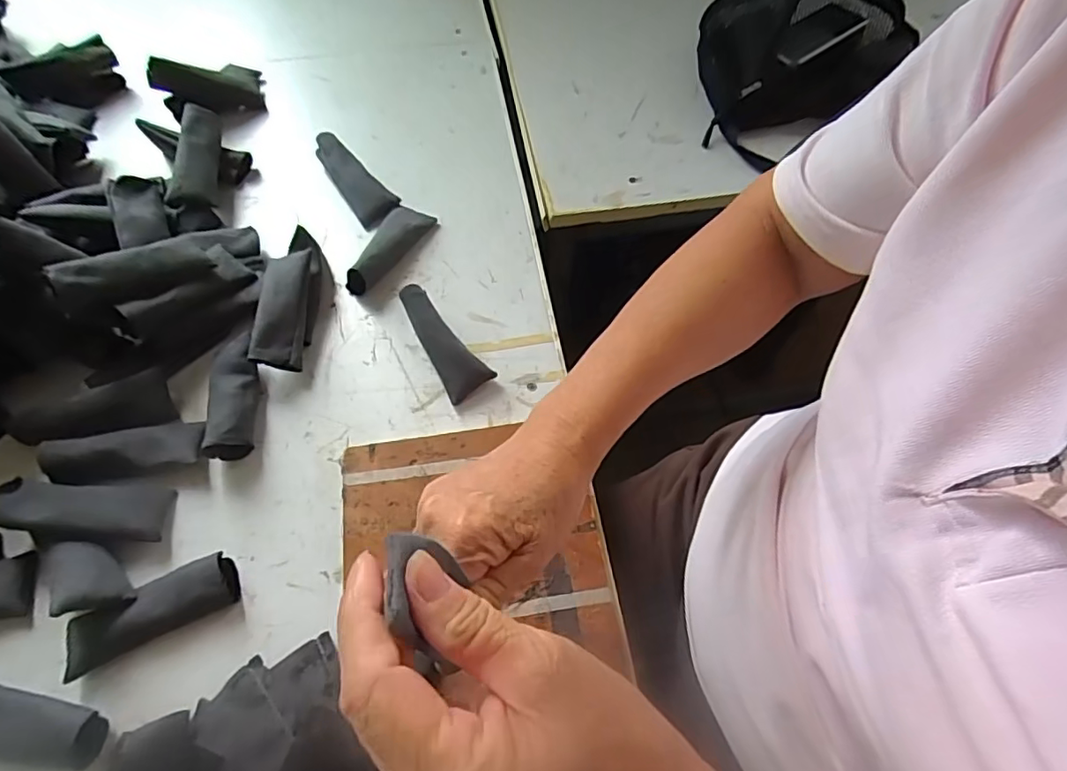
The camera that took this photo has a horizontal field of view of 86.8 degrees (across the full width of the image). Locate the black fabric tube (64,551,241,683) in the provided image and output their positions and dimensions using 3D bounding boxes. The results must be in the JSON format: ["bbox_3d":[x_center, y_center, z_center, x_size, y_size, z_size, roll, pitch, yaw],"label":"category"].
[{"bbox_3d":[-0.249,0.147,0.372,0.103,0.023,0.036,-23,66,-12],"label":"black fabric tube"}]

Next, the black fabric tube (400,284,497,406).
[{"bbox_3d":[-0.073,-0.038,0.466,0.038,0.035,0.100,-27,66,-14],"label":"black fabric tube"}]

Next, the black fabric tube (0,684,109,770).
[{"bbox_3d":[-0.314,0.206,0.341,0.102,0.026,0.037,11,63,5],"label":"black fabric tube"}]

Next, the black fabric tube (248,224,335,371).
[{"bbox_3d":[-0.203,-0.073,0.477,0.043,0.039,0.130,-1,63,-1],"label":"black fabric tube"}]

